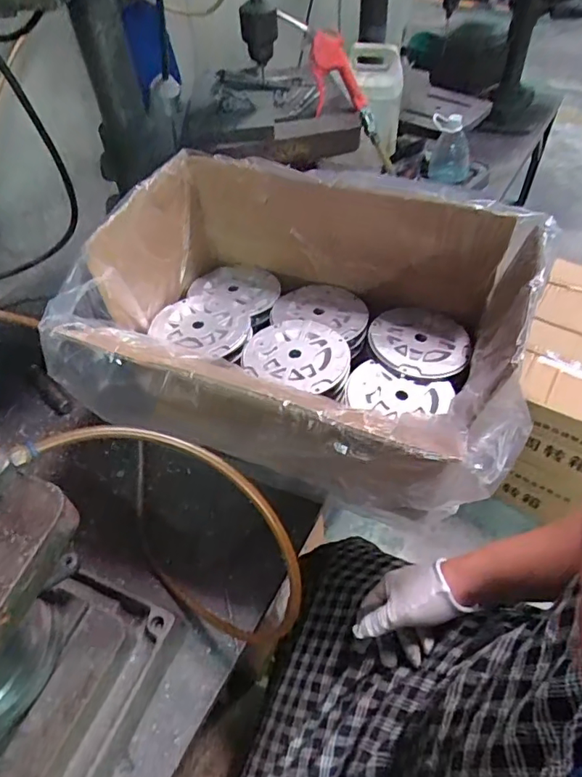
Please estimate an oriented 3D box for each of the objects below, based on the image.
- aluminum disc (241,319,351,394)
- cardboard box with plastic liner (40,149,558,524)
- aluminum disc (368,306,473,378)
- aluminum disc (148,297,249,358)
[{"bbox_3d":[0.010,-0.050,0.695,0.138,0.012,0.122,14,51,18],"label":"aluminum disc"},{"bbox_3d":[0.019,-0.092,0.644,0.495,0.208,0.380,16,53,15],"label":"cardboard box with plastic liner"},{"bbox_3d":[0.173,-0.063,0.716,0.132,0.015,0.117,21,54,18],"label":"aluminum disc"},{"bbox_3d":[-0.120,-0.088,0.729,0.124,0.011,0.111,21,50,17],"label":"aluminum disc"}]

